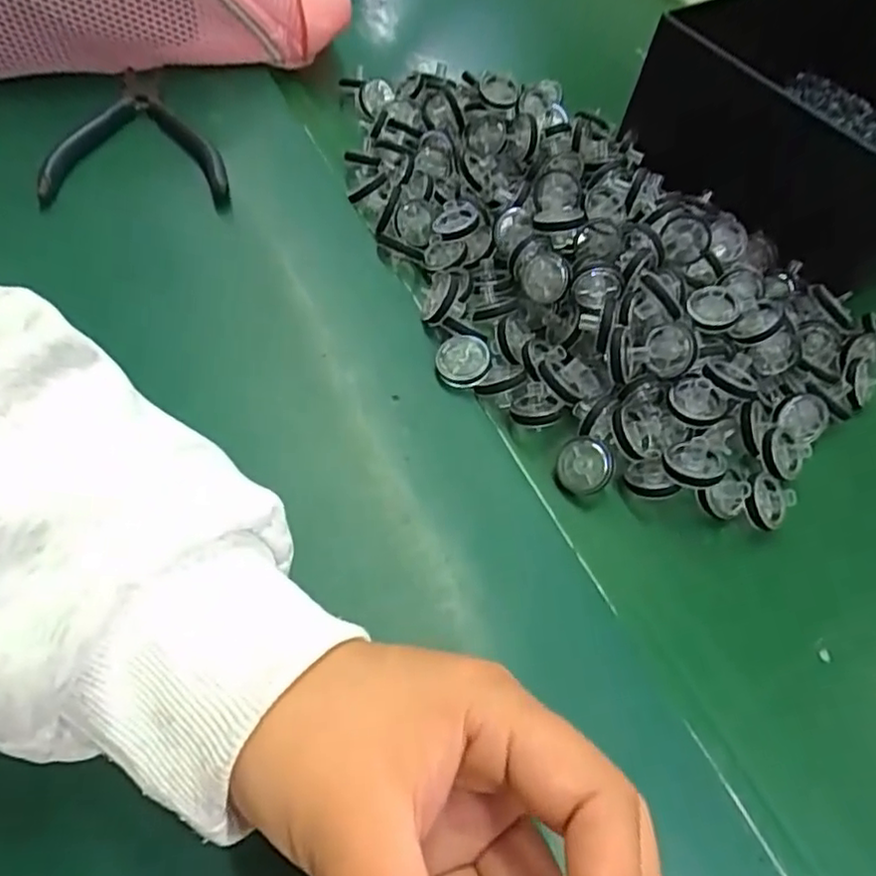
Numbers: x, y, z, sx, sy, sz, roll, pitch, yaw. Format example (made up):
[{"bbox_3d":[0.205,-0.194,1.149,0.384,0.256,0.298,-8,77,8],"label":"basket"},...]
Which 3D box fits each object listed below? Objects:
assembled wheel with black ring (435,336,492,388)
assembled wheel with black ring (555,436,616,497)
[{"bbox_3d":[0.012,-0.035,0.301,0.025,0.012,0.021,1,57,-2],"label":"assembled wheel with black ring"},{"bbox_3d":[0.064,0.012,0.286,0.024,0.011,0.024,-5,76,19],"label":"assembled wheel with black ring"}]

